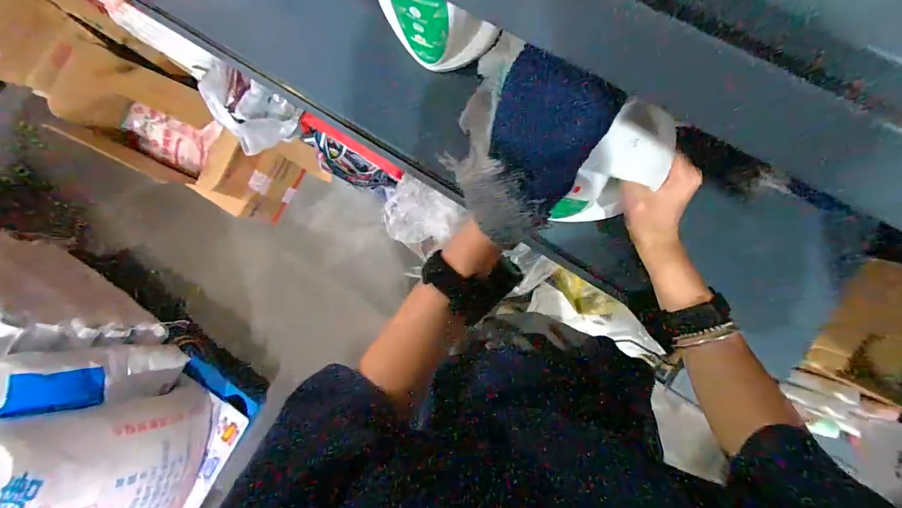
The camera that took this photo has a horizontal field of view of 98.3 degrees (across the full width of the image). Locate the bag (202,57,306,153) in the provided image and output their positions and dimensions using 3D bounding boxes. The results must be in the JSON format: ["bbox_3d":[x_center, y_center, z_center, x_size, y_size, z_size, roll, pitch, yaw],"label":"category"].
[{"bbox_3d":[-0.401,-0.276,0.767,0.122,0.156,0.126,27,88,8],"label":"bag"}]

